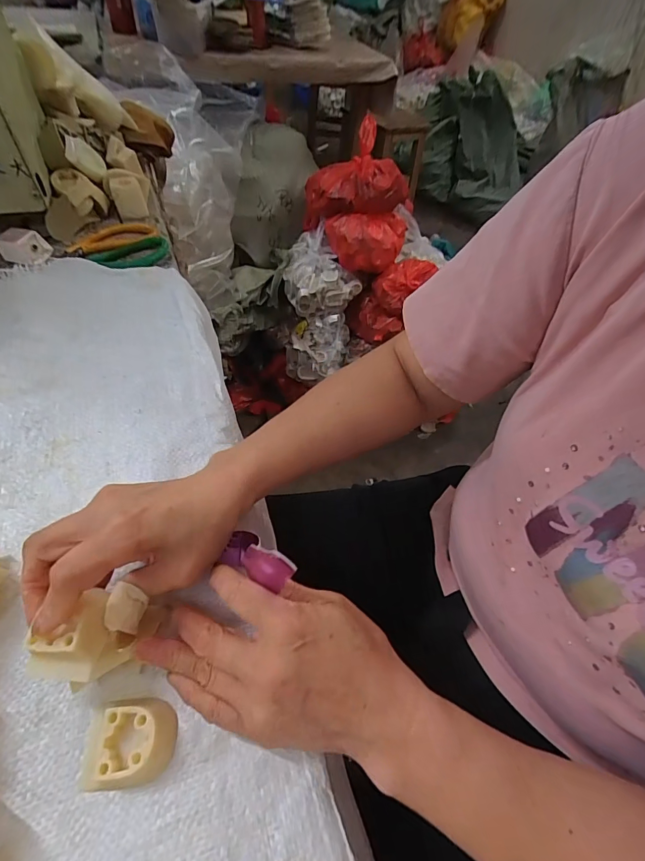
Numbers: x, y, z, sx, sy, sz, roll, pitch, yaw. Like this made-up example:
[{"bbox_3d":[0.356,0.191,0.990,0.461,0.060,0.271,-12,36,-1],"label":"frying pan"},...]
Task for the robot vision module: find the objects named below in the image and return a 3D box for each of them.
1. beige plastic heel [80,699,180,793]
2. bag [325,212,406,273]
[{"bbox_3d":[-0.104,0.167,0.216,0.050,0.020,0.039,-3,53,-7],"label":"beige plastic heel"},{"bbox_3d":[0.128,-0.520,1.103,0.222,0.101,0.134,-2,53,-8],"label":"bag"}]

